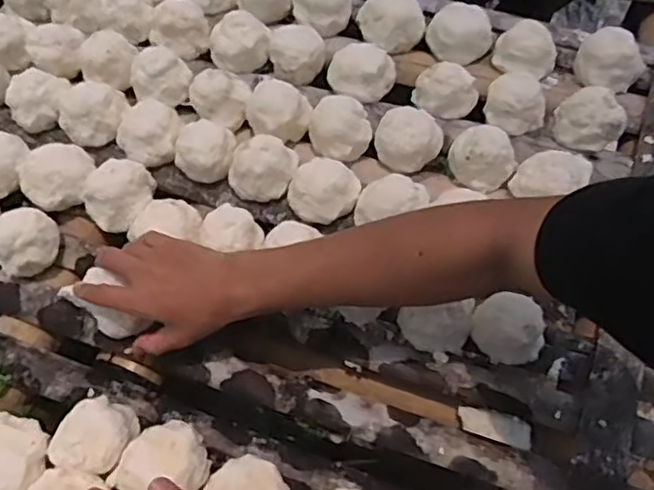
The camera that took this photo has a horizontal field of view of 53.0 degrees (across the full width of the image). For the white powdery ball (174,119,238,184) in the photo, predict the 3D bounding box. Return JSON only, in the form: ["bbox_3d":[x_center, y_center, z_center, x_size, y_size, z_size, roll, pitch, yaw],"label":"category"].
[{"bbox_3d":[-0.135,-0.106,0.725,0.065,0.044,0.057,-10,64,-4],"label":"white powdery ball"}]

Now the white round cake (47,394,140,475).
[{"bbox_3d":[-0.209,0.174,0.595,0.066,0.032,0.068,0,63,1],"label":"white round cake"}]

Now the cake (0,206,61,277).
[{"bbox_3d":[-0.316,-0.007,0.688,0.059,0.048,0.061,0,63,1],"label":"cake"}]

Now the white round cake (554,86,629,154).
[{"bbox_3d":[0.281,-0.137,0.698,0.061,0.044,0.059,0,63,1],"label":"white round cake"}]

